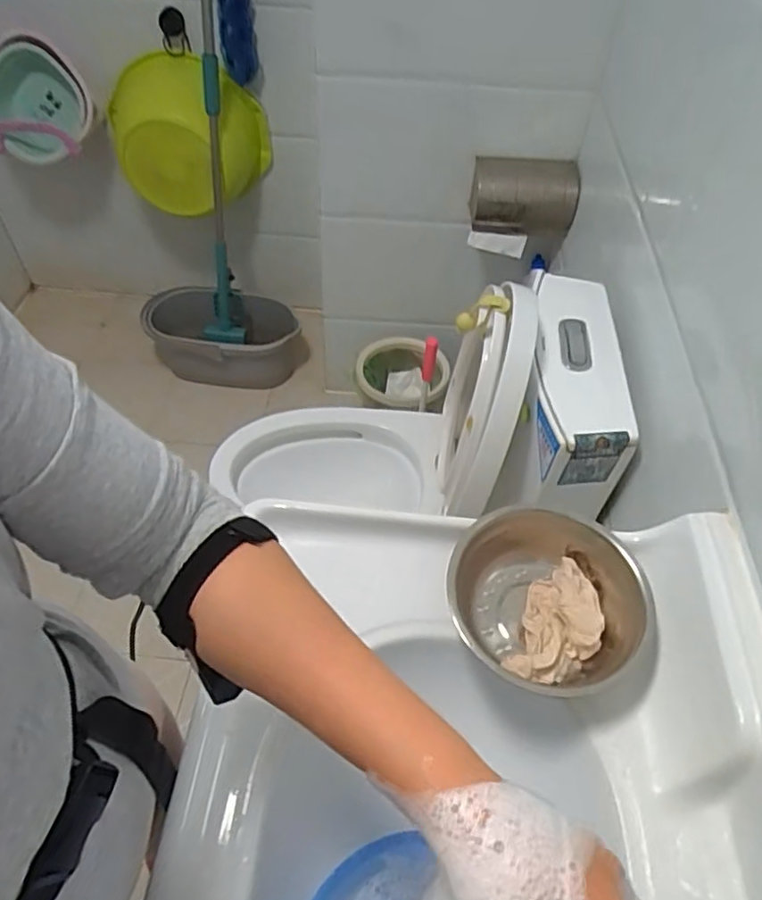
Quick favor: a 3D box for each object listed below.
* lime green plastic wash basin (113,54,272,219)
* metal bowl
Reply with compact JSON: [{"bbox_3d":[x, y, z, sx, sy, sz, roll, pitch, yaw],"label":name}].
[{"bbox_3d":[-0.495,-0.801,1.577,0.347,0.310,0.239,17,52,10],"label":"lime green plastic wash basin"},{"bbox_3d":[0.165,0.148,0.628,0.170,0.075,0.175,2,51,-2],"label":"metal bowl"}]

